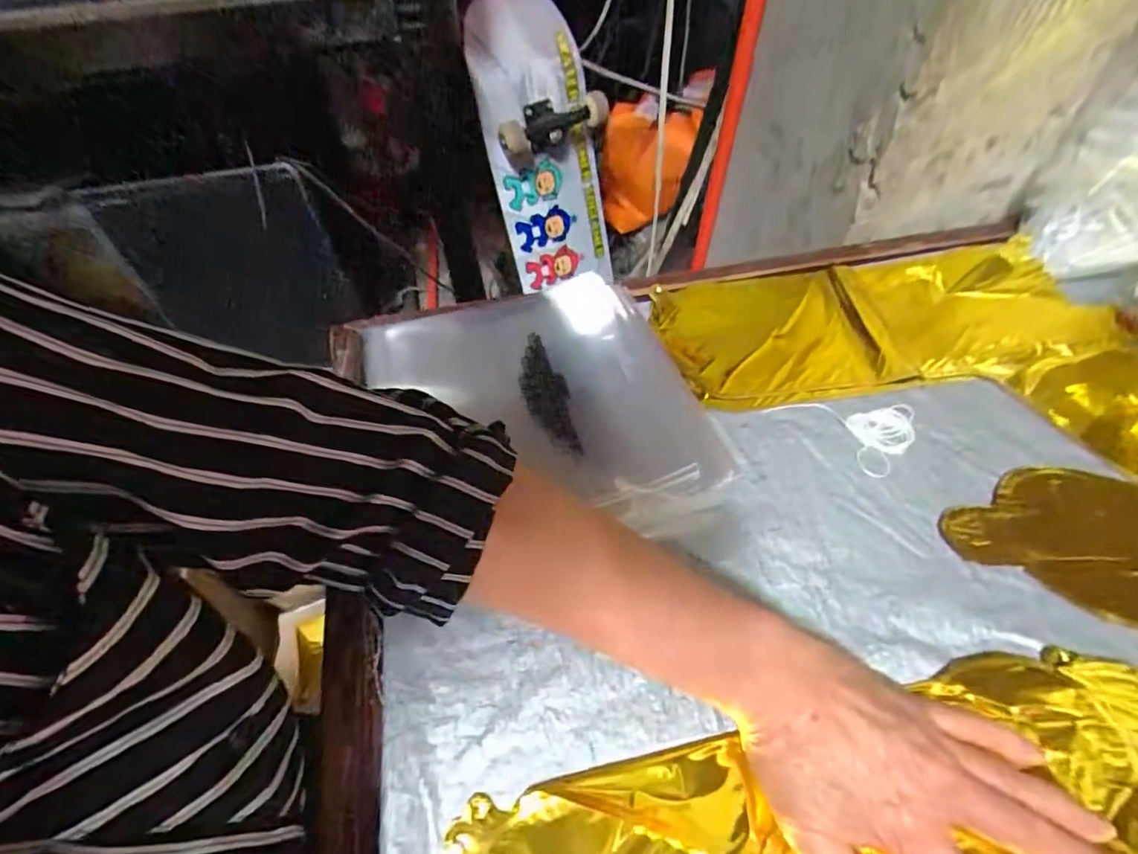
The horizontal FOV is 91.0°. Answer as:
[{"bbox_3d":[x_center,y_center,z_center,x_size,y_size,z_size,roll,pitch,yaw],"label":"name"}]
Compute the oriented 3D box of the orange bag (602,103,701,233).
[{"bbox_3d":[0.172,-0.565,1.237,0.198,0.230,0.132,8,56,6],"label":"orange bag"}]

